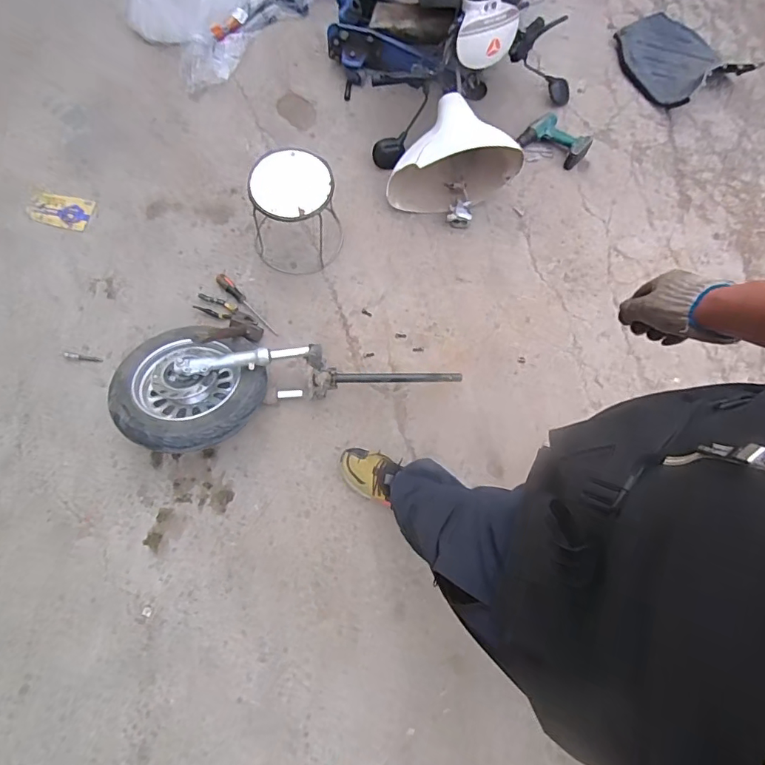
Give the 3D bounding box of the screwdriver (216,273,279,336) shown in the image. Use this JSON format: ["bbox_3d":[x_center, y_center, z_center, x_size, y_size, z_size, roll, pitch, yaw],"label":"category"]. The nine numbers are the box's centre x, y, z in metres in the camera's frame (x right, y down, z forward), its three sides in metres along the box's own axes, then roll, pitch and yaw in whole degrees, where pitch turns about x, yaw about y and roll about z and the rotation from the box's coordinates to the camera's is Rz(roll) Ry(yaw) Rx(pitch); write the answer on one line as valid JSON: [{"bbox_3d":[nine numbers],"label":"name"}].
[{"bbox_3d":[-0.388,-0.220,1.362,0.034,0.025,0.248,-41,77,-14],"label":"screwdriver"}]

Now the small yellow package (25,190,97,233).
[{"bbox_3d":[-1.023,-0.548,1.514,0.216,0.007,0.119,14,68,4],"label":"small yellow package"}]

